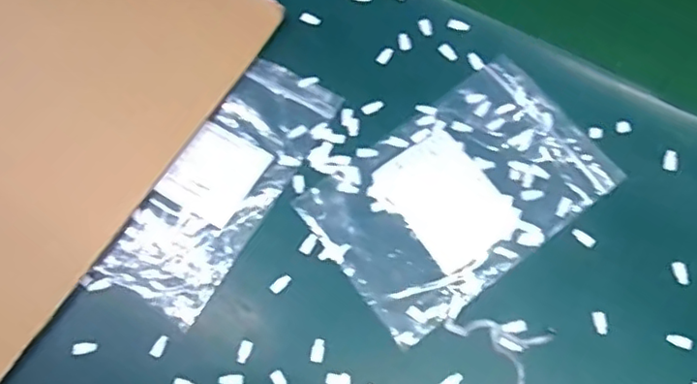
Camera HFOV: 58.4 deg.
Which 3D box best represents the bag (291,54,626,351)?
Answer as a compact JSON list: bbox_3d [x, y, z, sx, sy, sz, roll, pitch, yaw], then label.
[{"bbox_3d":[0.060,0.000,0.339,0.149,0.005,0.097,-35,71,-12],"label":"bag"}]

